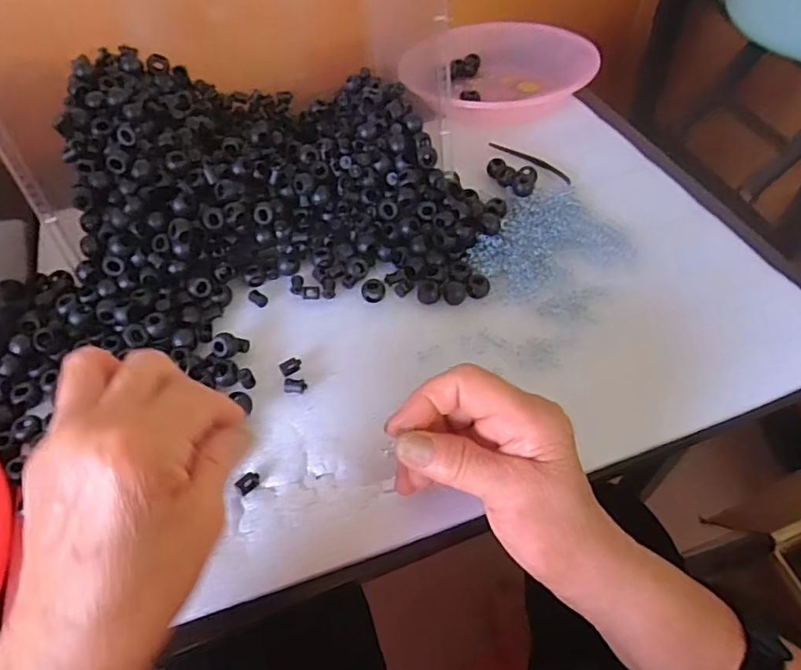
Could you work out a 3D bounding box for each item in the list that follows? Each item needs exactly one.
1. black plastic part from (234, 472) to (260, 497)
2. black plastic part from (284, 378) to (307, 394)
[{"bbox_3d":[-0.091,0.088,0.335,0.014,0.008,0.008,-34,59,-21],"label":"black plastic part"},{"bbox_3d":[-0.069,0.034,0.369,0.014,0.007,0.010,-5,53,-1],"label":"black plastic part"}]

